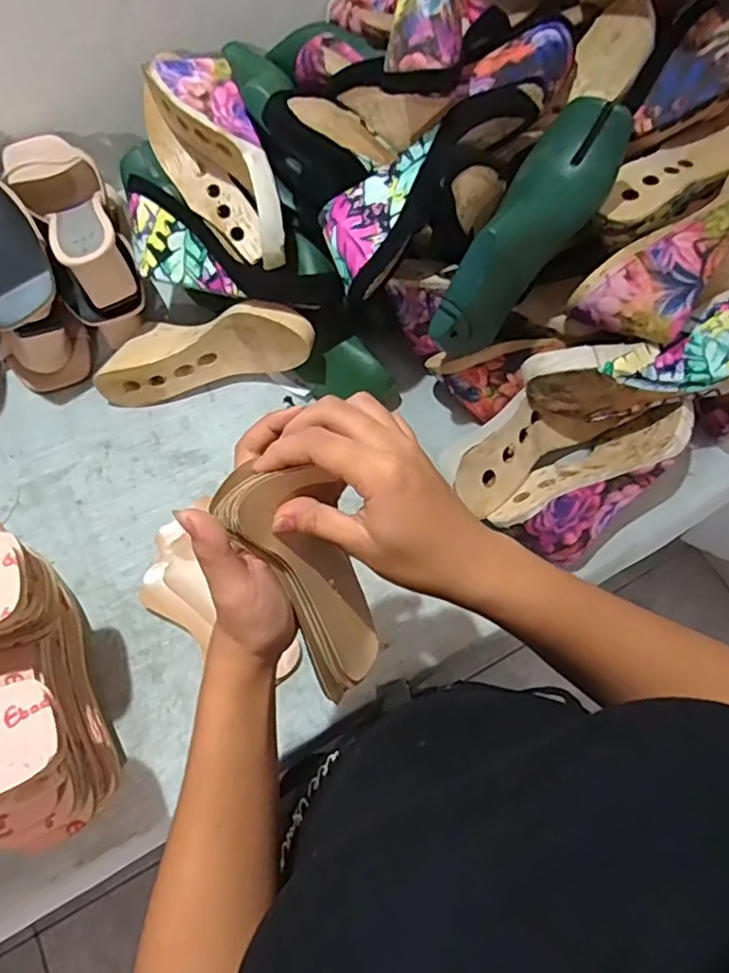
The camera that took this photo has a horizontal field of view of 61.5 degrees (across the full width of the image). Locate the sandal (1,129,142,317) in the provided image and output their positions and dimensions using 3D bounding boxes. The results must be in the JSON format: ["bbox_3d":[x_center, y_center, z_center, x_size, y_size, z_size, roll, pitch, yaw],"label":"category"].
[{"bbox_3d":[-0.300,-0.286,0.621,0.073,0.070,0.234,-30,71,-13],"label":"sandal"}]

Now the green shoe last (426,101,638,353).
[{"bbox_3d":[0.132,-0.216,0.518,0.070,0.093,0.221,37,98,13],"label":"green shoe last"}]

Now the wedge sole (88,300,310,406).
[{"bbox_3d":[-0.159,-0.142,0.627,0.230,0.082,0.078,-11,67,13],"label":"wedge sole"}]

